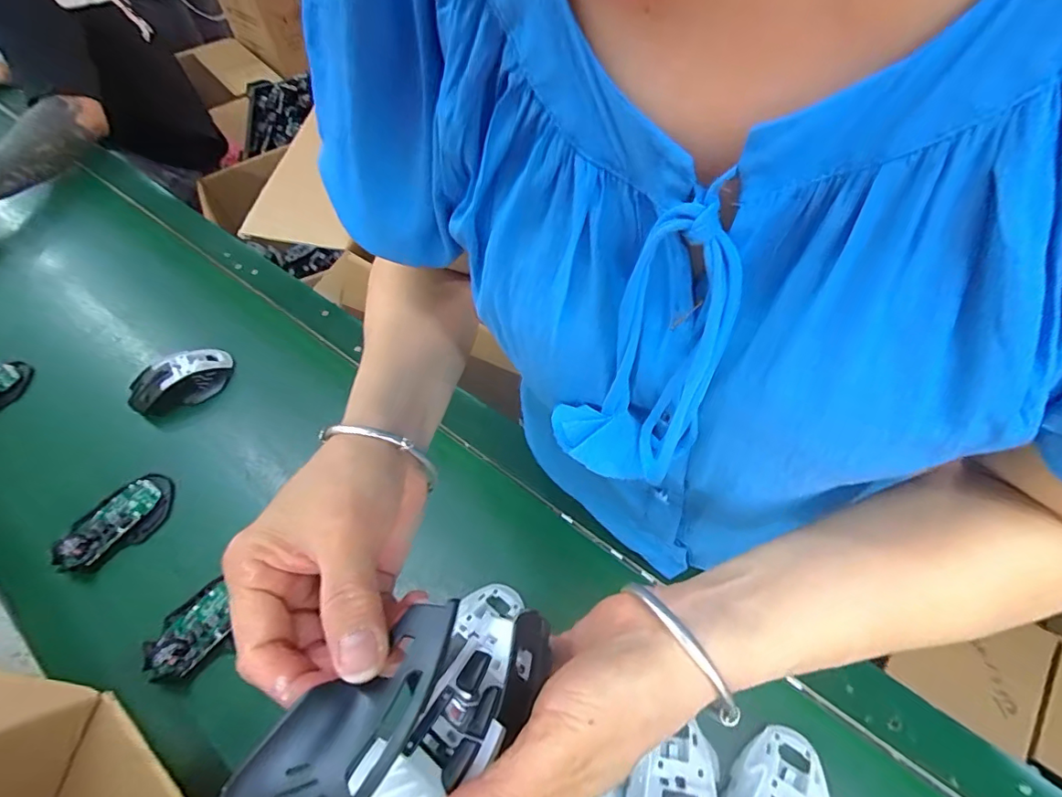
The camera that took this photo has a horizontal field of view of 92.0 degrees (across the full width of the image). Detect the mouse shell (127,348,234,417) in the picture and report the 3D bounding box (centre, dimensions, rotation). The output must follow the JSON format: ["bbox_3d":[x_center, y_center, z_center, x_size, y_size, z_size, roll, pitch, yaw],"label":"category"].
[{"bbox_3d":[-0.427,-0.021,0.626,0.113,0.038,0.062,-32,59,-16],"label":"mouse shell"}]

